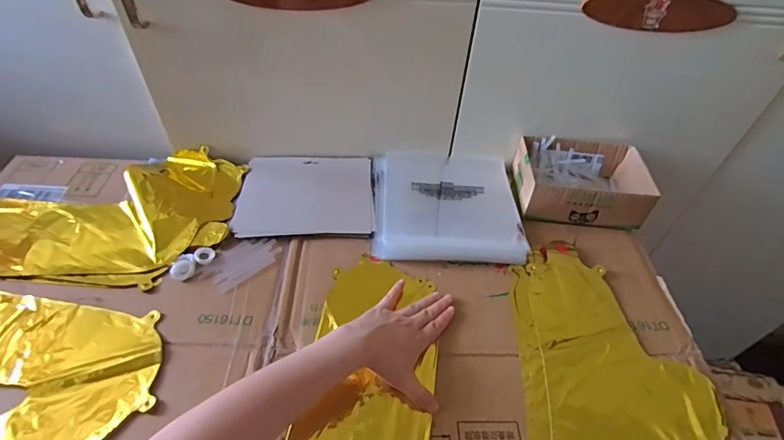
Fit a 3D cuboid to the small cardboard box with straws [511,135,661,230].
[{"bbox_3d":[0.295,-0.062,0.680,0.183,0.062,0.136,4,47,0],"label":"small cardboard box with straws"}]

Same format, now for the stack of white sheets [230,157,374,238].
[{"bbox_3d":[-0.131,-0.043,0.665,0.199,0.006,0.171,-2,48,-6],"label":"stack of white sheets"}]

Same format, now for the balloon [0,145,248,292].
[{"bbox_3d":[-0.435,-0.028,0.614,0.397,0.030,0.253,3,47,-1],"label":"balloon"}]

